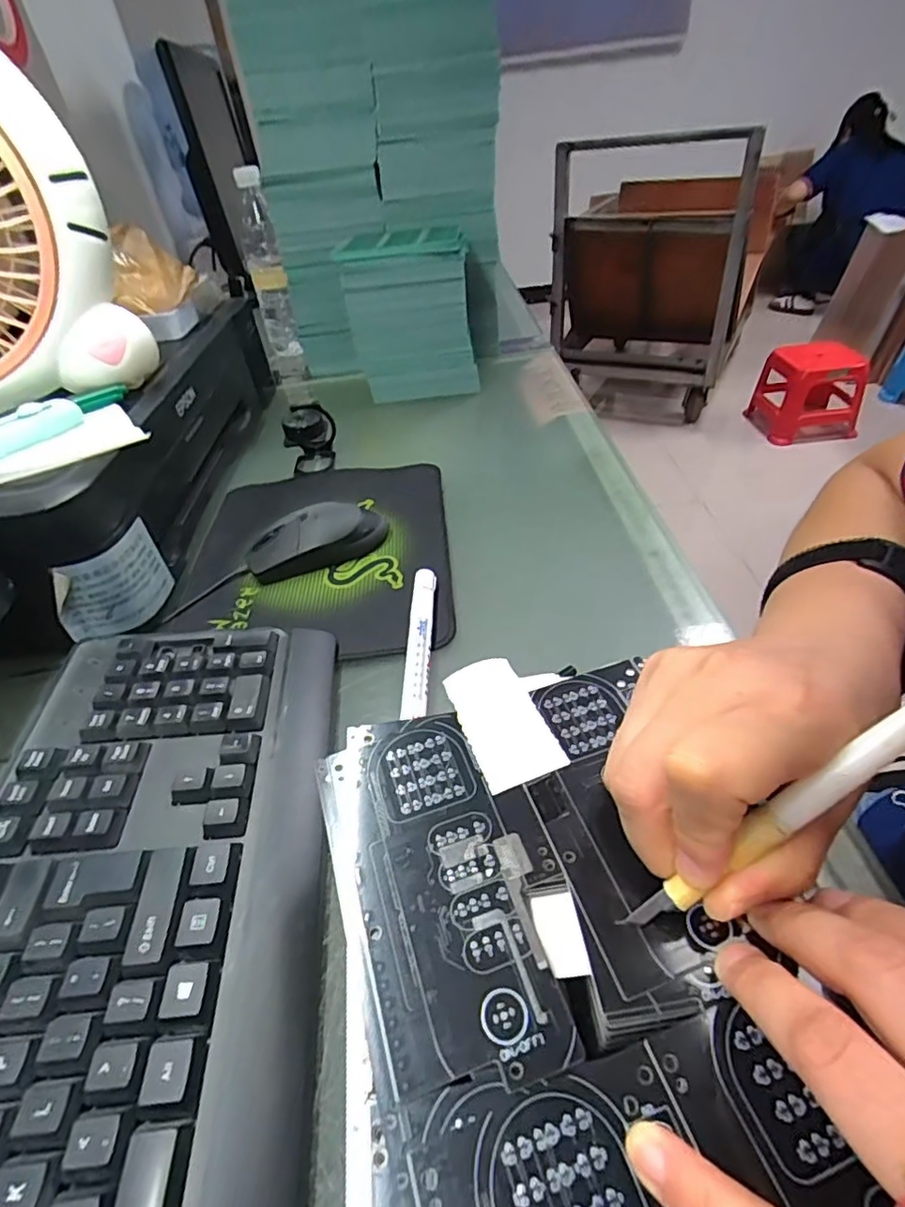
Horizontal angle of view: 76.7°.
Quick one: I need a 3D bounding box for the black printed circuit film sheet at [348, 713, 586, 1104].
[{"bbox_3d":[-0.005,0.092,0.200,0.056,0.004,0.122,-11,45,-8],"label":"black printed circuit film sheet"}]

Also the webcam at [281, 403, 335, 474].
[{"bbox_3d":[-0.145,-0.174,0.584,0.044,0.054,0.062,-9,42,-2],"label":"webcam"}]

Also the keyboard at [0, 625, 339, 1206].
[{"bbox_3d":[-0.132,0.166,0.213,0.155,0.042,0.427,-8,42,-1],"label":"keyboard"}]

